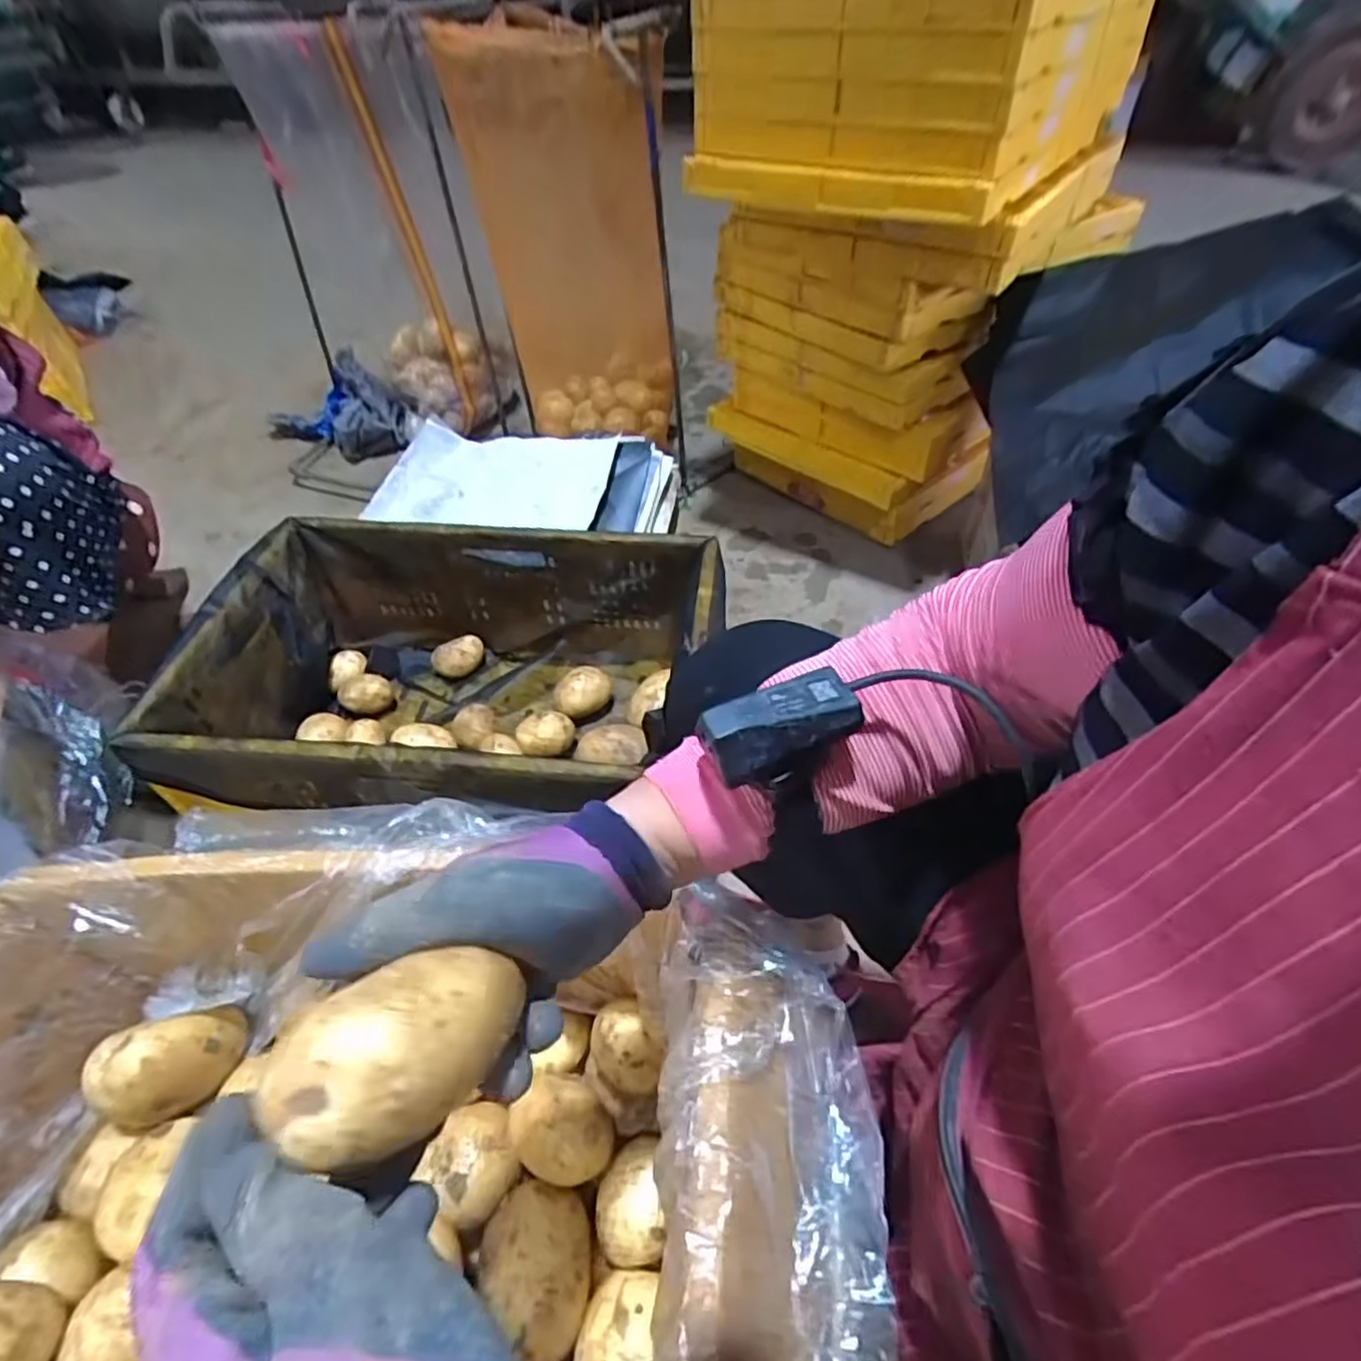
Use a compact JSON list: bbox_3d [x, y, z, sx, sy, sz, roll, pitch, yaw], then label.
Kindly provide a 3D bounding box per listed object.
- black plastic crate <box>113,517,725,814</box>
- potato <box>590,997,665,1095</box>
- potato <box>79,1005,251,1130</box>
[{"bbox_3d":[-0.263,0.022,0.890,0.598,0.240,0.402,2,47,4],"label":"black plastic crate"},{"bbox_3d":[-0.042,0.282,0.529,0.046,0.045,0.058,-27,52,-21],"label":"potato"},{"bbox_3d":[-0.364,0.272,0.495,0.082,0.058,0.048,-30,53,-23],"label":"potato"}]

